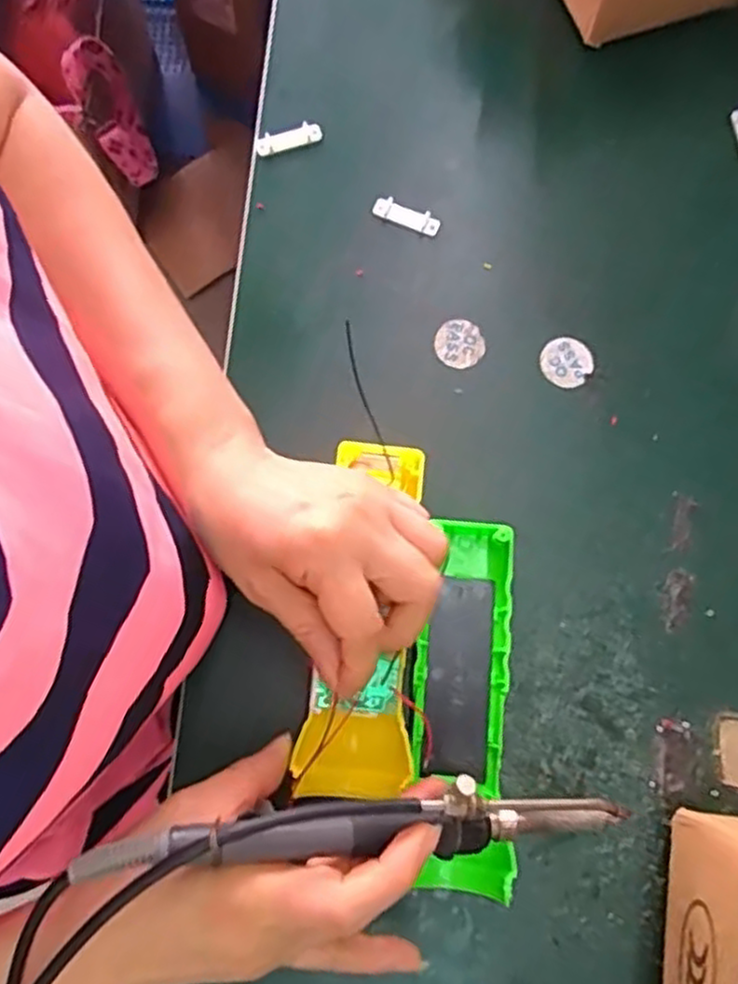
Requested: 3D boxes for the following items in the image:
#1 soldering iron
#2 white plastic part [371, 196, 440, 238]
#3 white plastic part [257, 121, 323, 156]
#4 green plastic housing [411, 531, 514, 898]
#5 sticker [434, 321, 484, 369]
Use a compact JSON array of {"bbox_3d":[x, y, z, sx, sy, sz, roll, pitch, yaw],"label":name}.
[{"bbox_3d":[0.005,0.118,0.262,0.198,0.024,0.028,5,75,-18],"label":"soldering iron"},{"bbox_3d":[0.021,-0.152,0.407,0.037,0.004,0.013,24,77,5],"label":"white plastic part"},{"bbox_3d":[-0.045,-0.200,0.418,0.038,0.008,0.010,-17,76,-3],"label":"white plastic part"},{"bbox_3d":[0.043,0.096,0.340,0.043,0.026,0.162,3,73,3],"label":"green plastic housing"},{"bbox_3d":[0.047,-0.079,0.391,0.025,0.004,0.027,0,76,-1],"label":"sticker"}]

